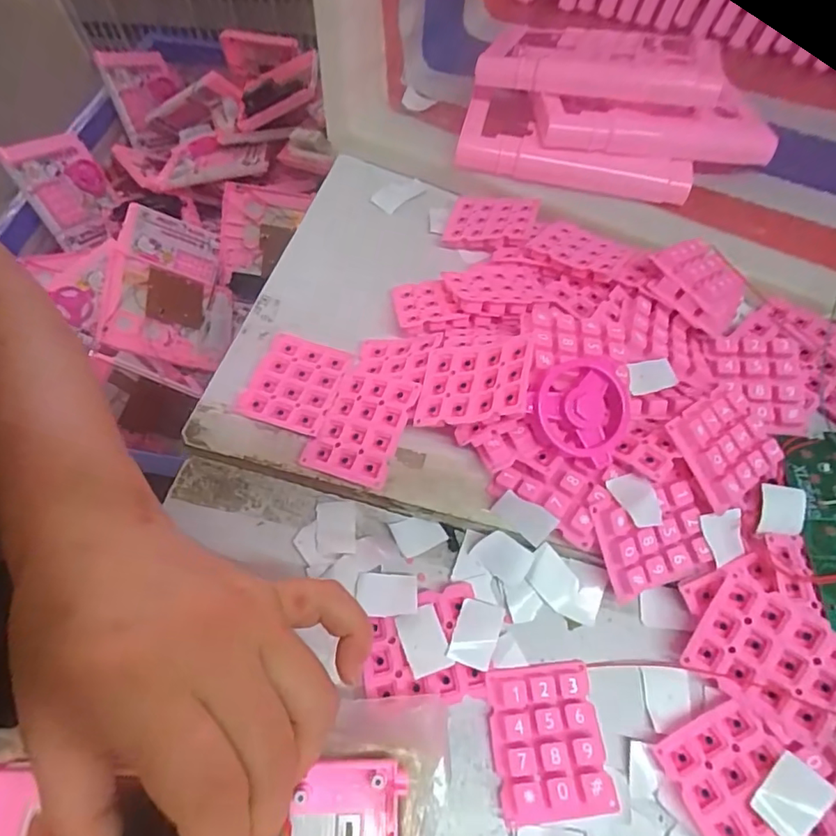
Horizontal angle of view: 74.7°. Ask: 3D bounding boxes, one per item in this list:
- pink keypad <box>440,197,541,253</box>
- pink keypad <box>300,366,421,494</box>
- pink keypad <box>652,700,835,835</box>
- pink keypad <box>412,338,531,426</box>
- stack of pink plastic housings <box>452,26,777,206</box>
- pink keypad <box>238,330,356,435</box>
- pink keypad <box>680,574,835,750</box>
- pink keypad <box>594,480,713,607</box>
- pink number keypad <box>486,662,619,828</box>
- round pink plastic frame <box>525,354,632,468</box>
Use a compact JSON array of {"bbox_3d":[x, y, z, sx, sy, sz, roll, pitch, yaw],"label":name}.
[{"bbox_3d":[0.051,-0.136,0.383,0.058,0.013,0.044,11,60,16],"label":"pink keypad"},{"bbox_3d":[-0.031,0.003,0.292,0.049,0.006,0.062,13,69,26],"label":"pink keypad"},{"bbox_3d":[0.136,0.157,0.228,0.046,0.012,0.059,-22,63,-13],"label":"pink keypad"},{"bbox_3d":[0.029,-0.018,0.278,0.058,0.005,0.049,-5,52,31],"label":"pink keypad"},{"bbox_3d":[0.141,-0.212,0.388,0.215,0.058,0.102,13,61,6],"label":"stack of pink plastic housings"},{"bbox_3d":[-0.070,-0.020,0.315,0.050,0.007,0.057,18,62,9],"label":"pink keypad"},{"bbox_3d":[0.157,0.106,0.242,0.059,0.004,0.050,31,92,31],"label":"pink keypad"},{"bbox_3d":[0.114,0.060,0.269,0.052,0.011,0.051,-8,87,-10],"label":"pink keypad"},{"bbox_3d":[0.058,0.141,0.240,0.048,0.005,0.059,-5,61,-4],"label":"pink number keypad"},{"bbox_3d":[0.083,-0.007,0.274,0.050,0.018,0.053,34,77,-6],"label":"round pink plastic frame"}]

